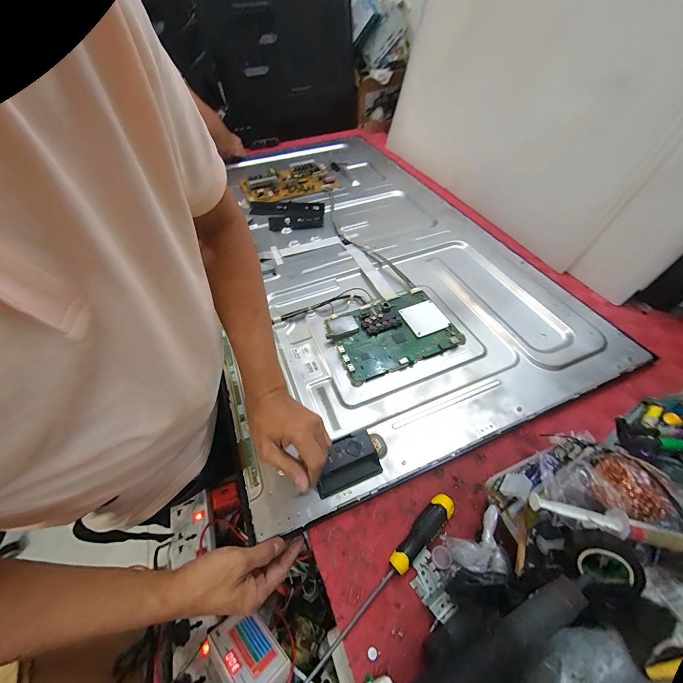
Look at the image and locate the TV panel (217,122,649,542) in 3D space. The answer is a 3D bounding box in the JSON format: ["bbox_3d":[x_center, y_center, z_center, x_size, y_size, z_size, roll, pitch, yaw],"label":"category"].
[{"bbox_3d":[0.011,-0.255,0.724,0.671,0.035,1.084,-20,55,-11],"label":"TV panel"}]

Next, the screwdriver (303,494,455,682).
[{"bbox_3d":[0.044,0.275,0.333,0.251,0.023,0.026,-37,60,-21],"label":"screwdriver"}]

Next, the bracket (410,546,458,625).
[{"bbox_3d":[0.106,0.278,0.332,0.044,0.009,0.053,-40,40,-25],"label":"bracket"}]

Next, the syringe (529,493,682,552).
[{"bbox_3d":[0.266,0.176,0.284,0.145,0.014,0.025,9,53,10],"label":"syringe"}]

